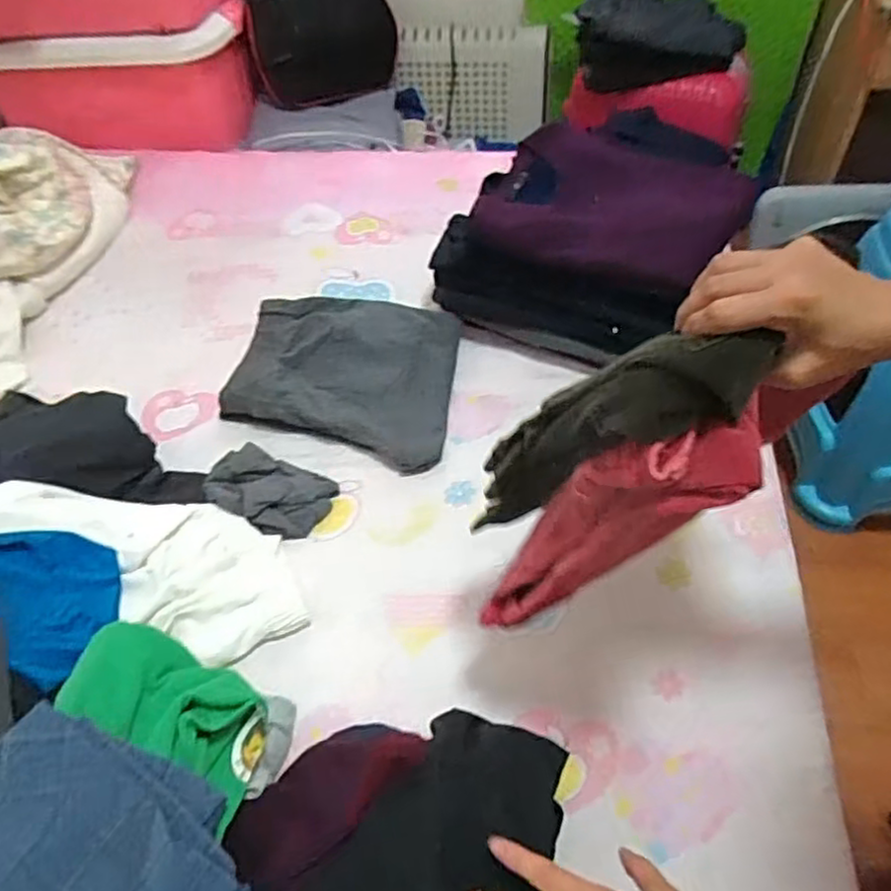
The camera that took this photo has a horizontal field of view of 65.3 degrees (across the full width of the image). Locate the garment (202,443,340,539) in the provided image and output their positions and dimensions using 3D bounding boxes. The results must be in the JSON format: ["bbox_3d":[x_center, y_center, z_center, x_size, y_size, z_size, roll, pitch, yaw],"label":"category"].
[{"bbox_3d":[-0.219,0.055,0.844,0.154,0.032,0.095,20,55,20],"label":"garment"}]

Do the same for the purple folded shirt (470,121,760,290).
[{"bbox_3d":[0.246,-0.347,0.966,0.312,0.060,0.278,23,56,22],"label":"purple folded shirt"}]

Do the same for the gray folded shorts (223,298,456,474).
[{"bbox_3d":[-0.132,-0.100,0.949,0.295,0.056,0.261,8,52,11],"label":"gray folded shorts"}]

